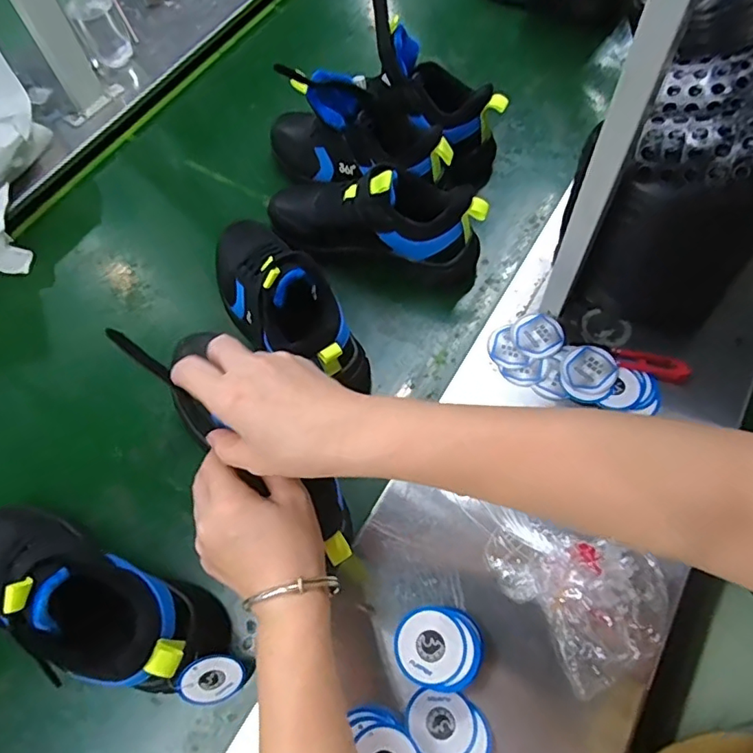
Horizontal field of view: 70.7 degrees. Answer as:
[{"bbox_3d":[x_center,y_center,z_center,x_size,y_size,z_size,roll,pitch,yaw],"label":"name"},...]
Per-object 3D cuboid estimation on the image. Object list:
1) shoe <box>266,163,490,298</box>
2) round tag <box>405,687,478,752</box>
[{"bbox_3d":[-0.006,-0.172,0.573,0.241,0.121,0.072,18,63,11],"label":"shoe"},{"bbox_3d":[0.045,0.246,0.373,0.047,0.006,0.042,3,45,8],"label":"round tag"}]

